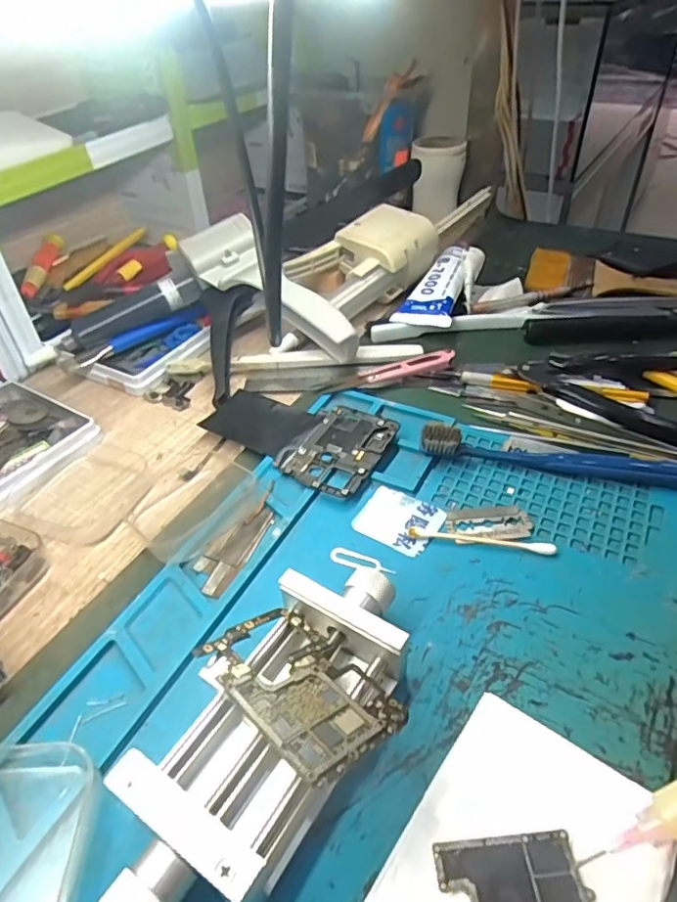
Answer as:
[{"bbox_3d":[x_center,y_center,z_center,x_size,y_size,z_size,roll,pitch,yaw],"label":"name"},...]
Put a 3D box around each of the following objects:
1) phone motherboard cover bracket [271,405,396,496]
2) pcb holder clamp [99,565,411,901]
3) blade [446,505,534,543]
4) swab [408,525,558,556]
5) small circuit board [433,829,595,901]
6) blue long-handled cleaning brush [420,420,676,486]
[{"bbox_3d":[0.000,-0.002,0.328,0.051,0.007,0.066,20,47,25],"label":"phone motherboard cover bracket"},{"bbox_3d":[-0.022,0.097,0.201,0.059,0.033,0.135,19,46,24],"label":"pcb holder clamp"},{"bbox_3d":[0.076,0.036,0.287,0.042,0.004,0.025,-5,41,-1],"label":"blade"},{"bbox_3d":[0.070,0.044,0.277,0.070,0.005,0.006,6,42,11],"label":"swab"},{"bbox_3d":[0.053,0.135,0.169,0.043,0.004,0.033,-5,41,-1],"label":"small circuit board"},{"bbox_3d":[0.138,0.005,0.303,0.183,0.022,0.016,6,42,11],"label":"blue long-handled cleaning brush"}]

